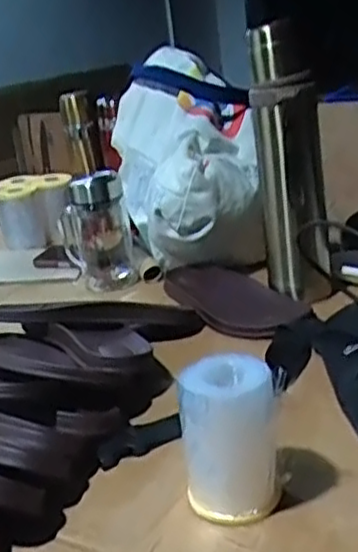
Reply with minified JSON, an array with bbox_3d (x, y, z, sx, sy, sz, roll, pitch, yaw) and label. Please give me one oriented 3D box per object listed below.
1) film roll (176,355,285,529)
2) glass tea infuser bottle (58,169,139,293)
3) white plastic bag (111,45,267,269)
[{"bbox_3d":[0.037,0.121,0.514,0.068,0.108,0.057,-5,21,6],"label":"film roll"},{"bbox_3d":[-0.120,-0.066,1.017,0.100,0.159,0.102,-10,21,-8],"label":"glass tea infuser bottle"},{"bbox_3d":[0.008,-0.165,1.041,0.194,0.276,0.290,-8,21,-2],"label":"white plastic bag"}]

